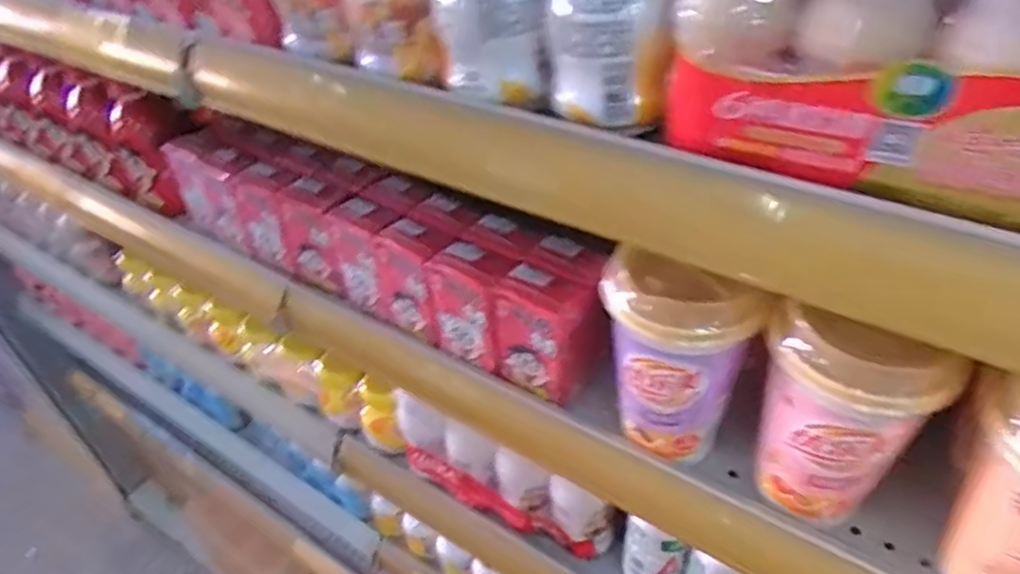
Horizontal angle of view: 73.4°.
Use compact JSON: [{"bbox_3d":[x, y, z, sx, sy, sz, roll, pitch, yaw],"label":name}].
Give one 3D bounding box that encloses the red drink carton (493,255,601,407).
[{"bbox_3d":[0.021,0.031,0.435,0.058,0.076,0.038,28,50,32],"label":"red drink carton"}]

